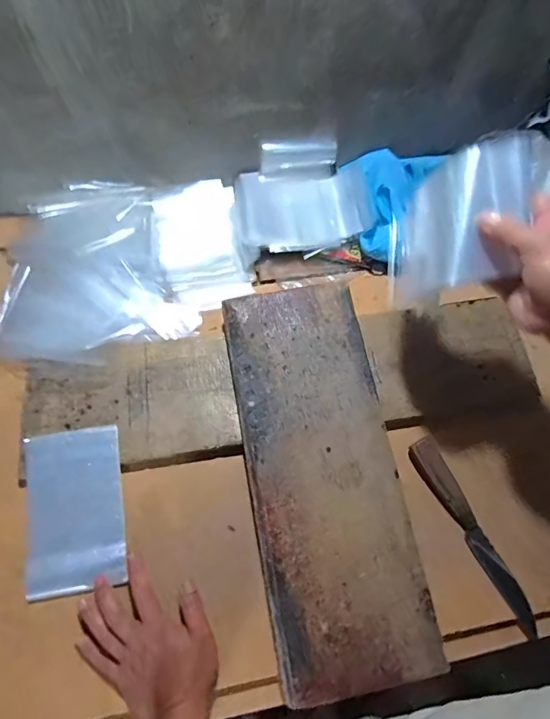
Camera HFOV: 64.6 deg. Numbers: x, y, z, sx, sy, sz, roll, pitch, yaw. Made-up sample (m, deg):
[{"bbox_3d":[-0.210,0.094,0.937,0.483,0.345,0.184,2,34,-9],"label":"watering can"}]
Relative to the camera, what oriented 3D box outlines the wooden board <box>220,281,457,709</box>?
[{"bbox_3d":[0.058,0.131,0.548,0.178,0.036,0.473,-10,71,-5],"label":"wooden board"}]

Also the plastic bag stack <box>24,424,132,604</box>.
[{"bbox_3d":[-0.244,0.181,0.530,0.112,0.019,0.183,-9,71,-5],"label":"plastic bag stack"}]

